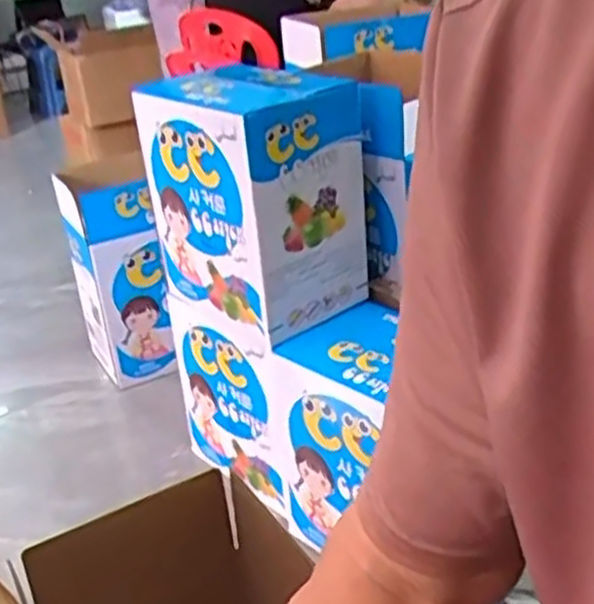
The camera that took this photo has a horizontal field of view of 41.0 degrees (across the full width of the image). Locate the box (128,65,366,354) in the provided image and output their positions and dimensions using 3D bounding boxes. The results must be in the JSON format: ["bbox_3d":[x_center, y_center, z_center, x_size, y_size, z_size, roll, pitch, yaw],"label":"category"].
[{"bbox_3d":[-0.066,-0.175,1.304,0.256,0.362,0.312,-26,34,-37],"label":"box"}]

